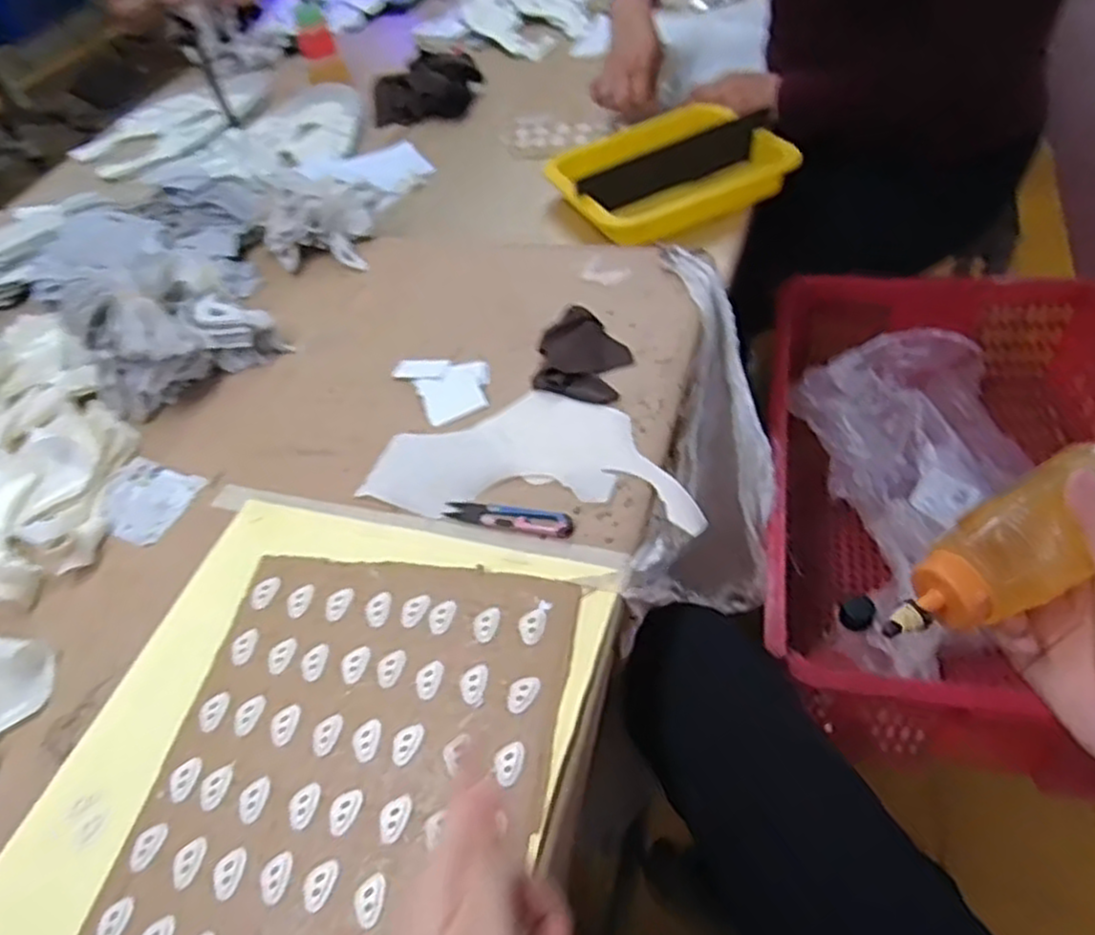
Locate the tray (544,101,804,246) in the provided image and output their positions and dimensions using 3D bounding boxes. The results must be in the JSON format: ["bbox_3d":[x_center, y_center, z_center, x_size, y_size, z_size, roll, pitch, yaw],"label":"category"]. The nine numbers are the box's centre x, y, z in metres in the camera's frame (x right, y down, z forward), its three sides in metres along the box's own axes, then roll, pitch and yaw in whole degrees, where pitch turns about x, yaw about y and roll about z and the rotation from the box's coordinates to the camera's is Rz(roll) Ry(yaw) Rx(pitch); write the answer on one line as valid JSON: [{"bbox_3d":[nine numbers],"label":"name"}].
[{"bbox_3d":[0.145,-0.345,0.897,0.263,0.062,0.160,-18,49,-9],"label":"tray"}]

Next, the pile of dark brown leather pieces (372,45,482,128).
[{"bbox_3d":[-0.182,-0.569,1.135,0.159,0.062,0.104,-1,49,6],"label":"pile of dark brown leather pieces"}]

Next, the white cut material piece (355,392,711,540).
[{"bbox_3d":[-0.007,-0.010,0.610,0.260,0.005,0.125,6,50,13],"label":"white cut material piece"}]

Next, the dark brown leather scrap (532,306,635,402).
[{"bbox_3d":[0.031,-0.102,0.674,0.081,0.014,0.103,12,51,17],"label":"dark brown leather scrap"}]

